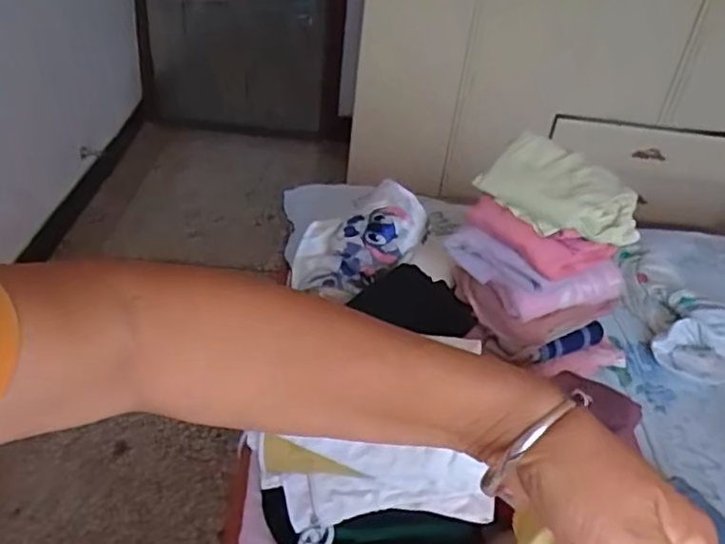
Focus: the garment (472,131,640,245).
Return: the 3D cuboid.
[{"bbox_3d":[0.357,-0.144,1.172,0.287,0.079,0.176,32,43,30],"label":"garment"}]

